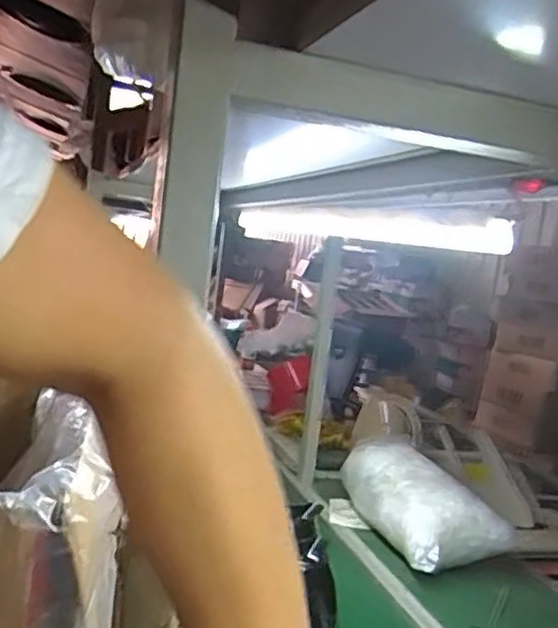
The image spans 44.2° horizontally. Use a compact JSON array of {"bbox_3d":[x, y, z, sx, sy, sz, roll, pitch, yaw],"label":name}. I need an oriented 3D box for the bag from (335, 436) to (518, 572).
[{"bbox_3d":[0.294,0.397,1.438,0.232,0.163,0.354,6,5,-19],"label":"bag"}]

